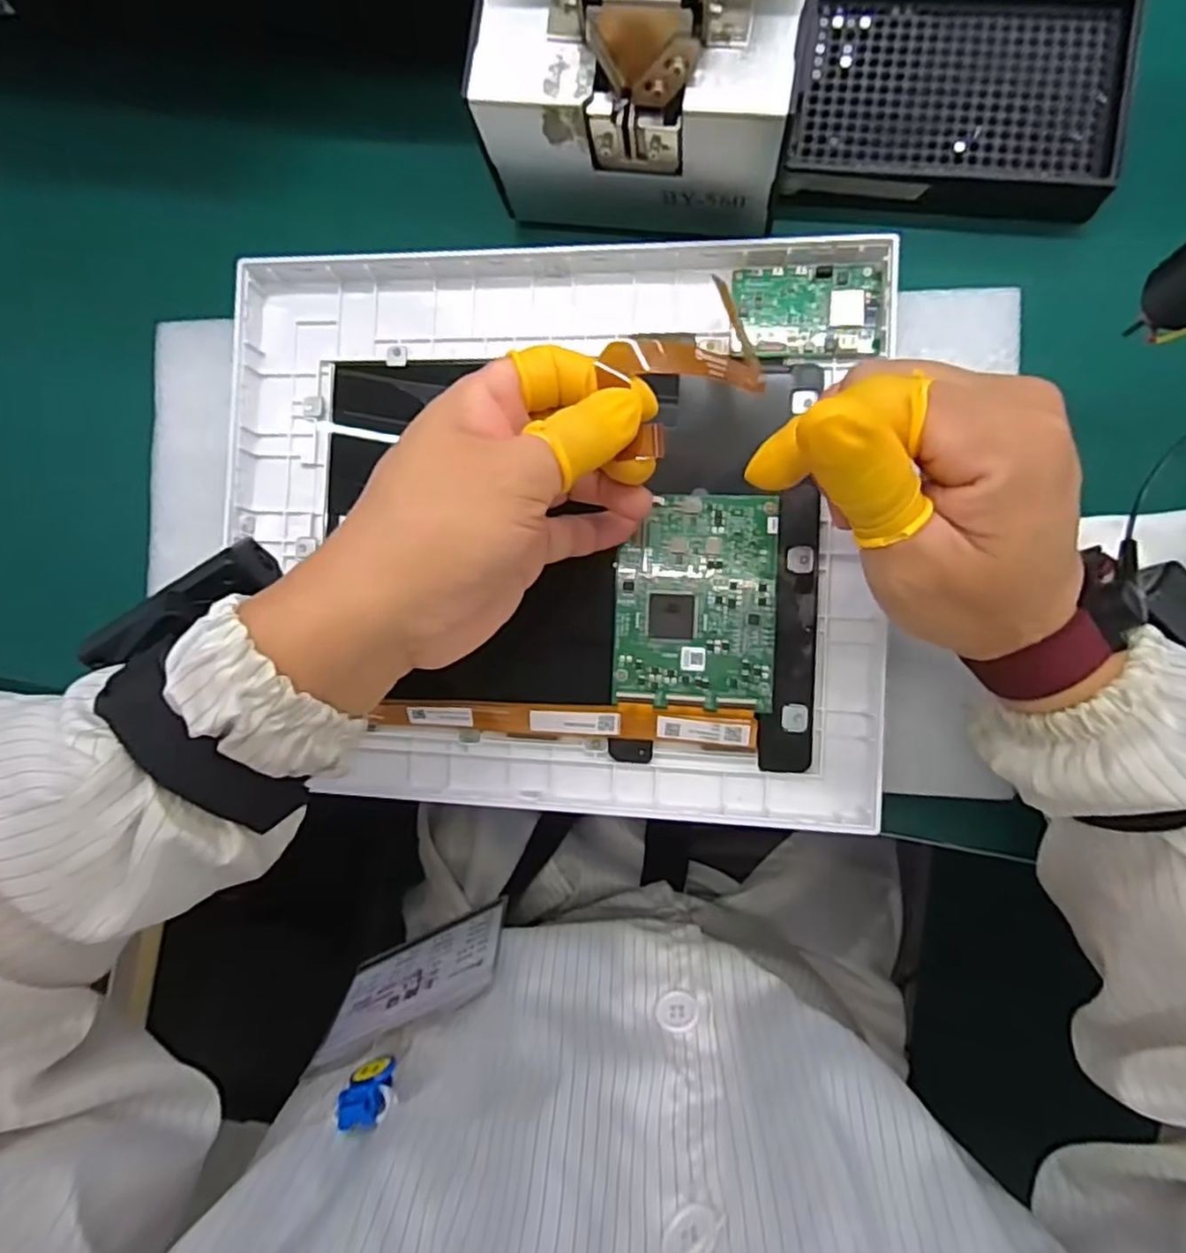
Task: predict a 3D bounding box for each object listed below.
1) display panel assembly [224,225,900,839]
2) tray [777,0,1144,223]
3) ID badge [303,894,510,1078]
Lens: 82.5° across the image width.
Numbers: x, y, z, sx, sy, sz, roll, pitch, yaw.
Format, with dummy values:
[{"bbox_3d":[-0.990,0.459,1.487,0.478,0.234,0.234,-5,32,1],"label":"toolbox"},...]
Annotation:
[{"bbox_3d":[-0.024,-0.045,0.315,0.300,0.019,0.255,2,89,7],"label":"display panel assembly"},{"bbox_3d":[0.161,-0.239,0.301,0.135,0.015,0.100,10,90,7],"label":"tray"},{"bbox_3d":[-0.091,0.180,0.347,0.096,0.079,0.006,-26,101,5],"label":"ID badge"}]

